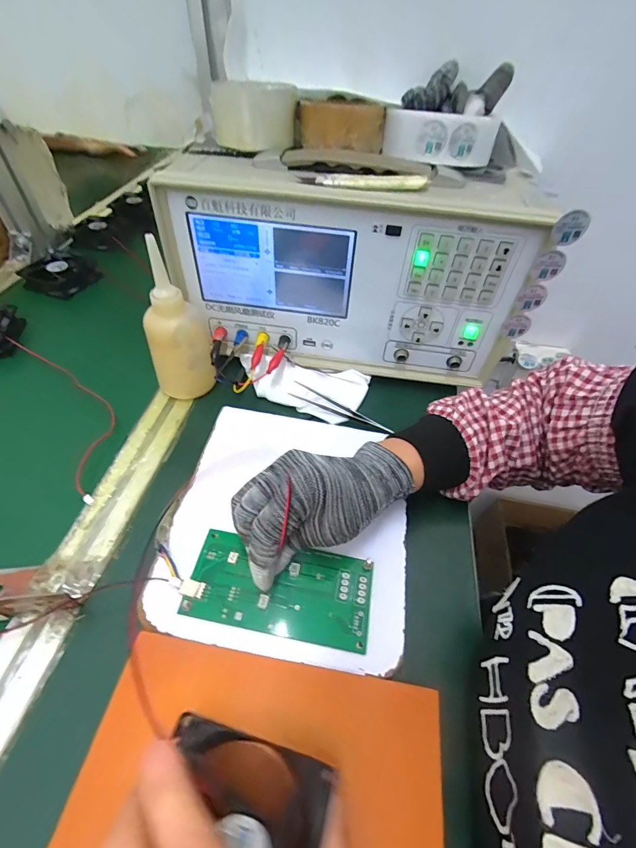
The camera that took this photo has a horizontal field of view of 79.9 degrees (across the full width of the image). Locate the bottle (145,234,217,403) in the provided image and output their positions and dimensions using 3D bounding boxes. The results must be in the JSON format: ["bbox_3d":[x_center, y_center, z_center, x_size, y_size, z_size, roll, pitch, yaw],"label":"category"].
[{"bbox_3d":[-0.147,-0.100,0.389,0.063,0.149,0.063,-13,49,-11],"label":"bottle"}]

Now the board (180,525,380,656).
[{"bbox_3d":[-0.028,0.121,0.284,0.134,0.007,0.064,9,49,2],"label":"board"}]

